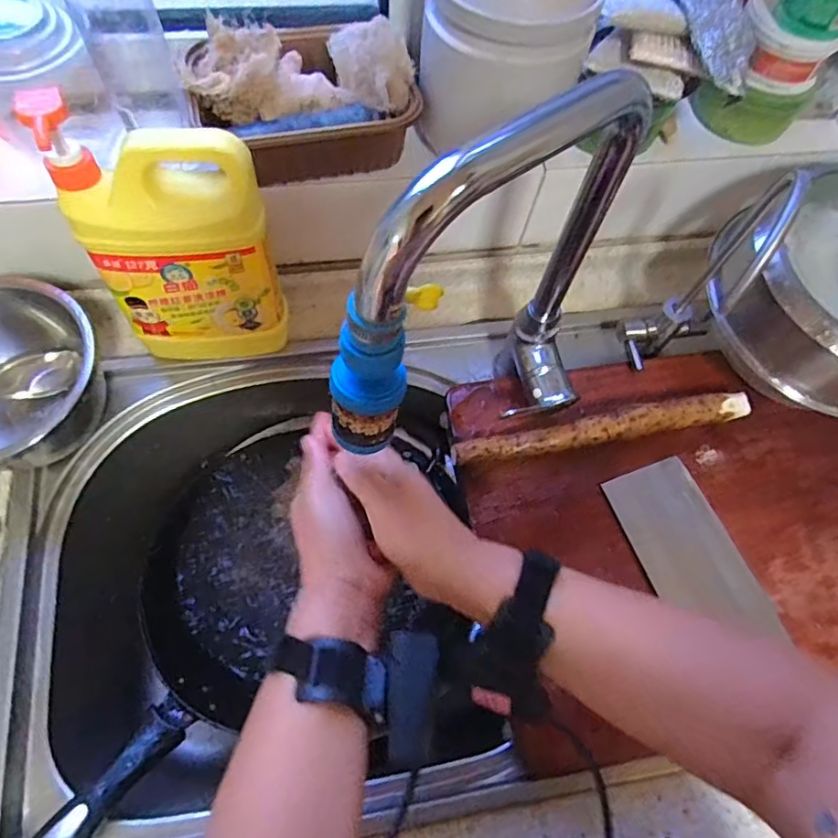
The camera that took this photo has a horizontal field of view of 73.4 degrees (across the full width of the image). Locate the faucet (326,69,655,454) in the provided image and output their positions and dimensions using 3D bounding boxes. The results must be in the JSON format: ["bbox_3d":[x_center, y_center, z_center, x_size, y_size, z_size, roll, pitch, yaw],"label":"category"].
[{"bbox_3d":[0.048,-0.064,0.381,0.242,0.284,0.080,-26,72,-14],"label":"faucet"}]

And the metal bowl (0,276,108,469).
[{"bbox_3d":[-0.363,-0.033,0.498,0.169,0.111,0.141,-26,72,-14],"label":"metal bowl"}]

